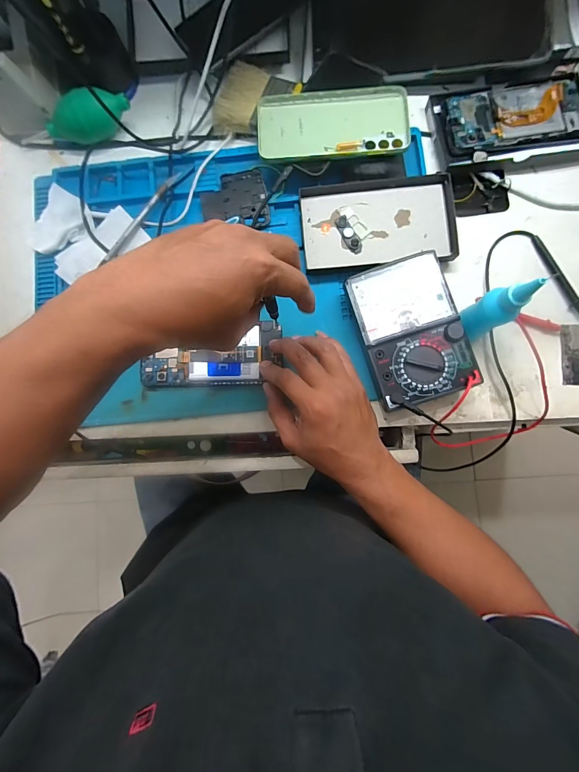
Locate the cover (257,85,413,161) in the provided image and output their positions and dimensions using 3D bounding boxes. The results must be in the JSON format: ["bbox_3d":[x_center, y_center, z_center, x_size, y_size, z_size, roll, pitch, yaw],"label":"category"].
[{"bbox_3d":[0.049,-0.298,0.390,0.167,0.005,0.085,-1,84,4],"label":"cover"}]

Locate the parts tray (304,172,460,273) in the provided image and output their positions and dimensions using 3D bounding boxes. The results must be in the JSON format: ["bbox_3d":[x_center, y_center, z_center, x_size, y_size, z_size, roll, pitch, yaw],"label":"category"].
[{"bbox_3d":[0.101,-0.191,0.401,0.171,0.012,0.102,-6,85,3],"label":"parts tray"}]

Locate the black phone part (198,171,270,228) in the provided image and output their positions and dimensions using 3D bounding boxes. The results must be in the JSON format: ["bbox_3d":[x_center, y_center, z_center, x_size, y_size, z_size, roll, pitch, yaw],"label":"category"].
[{"bbox_3d":[-0.064,-0.224,0.409,0.079,0.009,0.071,-2,86,3],"label":"black phone part"}]

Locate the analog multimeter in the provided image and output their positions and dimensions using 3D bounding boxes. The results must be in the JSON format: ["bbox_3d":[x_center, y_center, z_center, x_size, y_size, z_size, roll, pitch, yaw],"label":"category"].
[{"bbox_3d":[0.127,-0.056,0.368,0.097,0.043,0.146,-16,85,2],"label":"analog multimeter"}]

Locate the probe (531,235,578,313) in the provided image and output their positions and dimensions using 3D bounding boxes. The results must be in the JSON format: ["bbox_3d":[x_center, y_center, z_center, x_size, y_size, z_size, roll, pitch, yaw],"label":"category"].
[{"bbox_3d":[0.306,-0.121,0.386,0.009,0.009,0.113,-25,85,1],"label":"probe"}]

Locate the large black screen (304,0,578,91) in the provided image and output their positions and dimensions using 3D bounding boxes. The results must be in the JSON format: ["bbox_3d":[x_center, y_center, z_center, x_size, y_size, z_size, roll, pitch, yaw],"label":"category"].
[{"bbox_3d":[0.190,-0.456,0.406,0.321,0.029,0.203,-1,86,3],"label":"large black screen"}]

